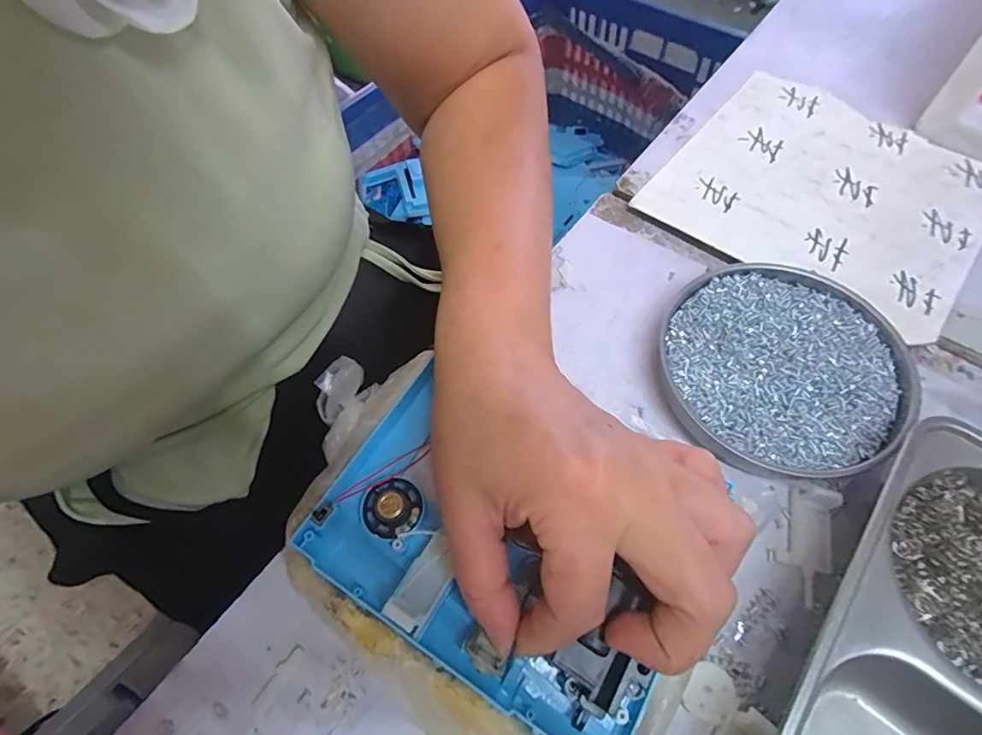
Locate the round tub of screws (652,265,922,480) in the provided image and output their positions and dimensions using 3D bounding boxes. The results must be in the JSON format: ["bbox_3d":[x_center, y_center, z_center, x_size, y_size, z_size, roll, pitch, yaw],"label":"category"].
[{"bbox_3d":[0.168,0.000,0.291,0.133,0.019,0.132,-1,60,2],"label":"round tub of screws"}]

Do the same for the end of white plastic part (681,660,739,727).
[{"bbox_3d":[0.098,0.148,0.222,0.023,0.004,0.023,-3,79,14],"label":"end of white plastic part"}]

